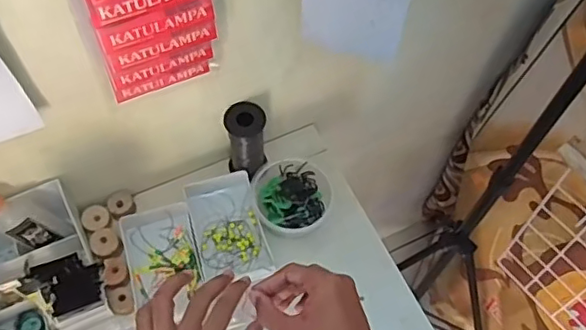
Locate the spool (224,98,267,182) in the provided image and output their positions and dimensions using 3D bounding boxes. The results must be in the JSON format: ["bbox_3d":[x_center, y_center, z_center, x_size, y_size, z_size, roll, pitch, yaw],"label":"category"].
[{"bbox_3d":[-0.057,-0.029,0.726,0.047,0.104,0.052,-4,61,-4],"label":"spool"}]

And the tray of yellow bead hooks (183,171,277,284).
[{"bbox_3d":[-0.079,0.078,0.719,0.082,0.042,0.125,-15,62,-10],"label":"tray of yellow bead hooks"}]

